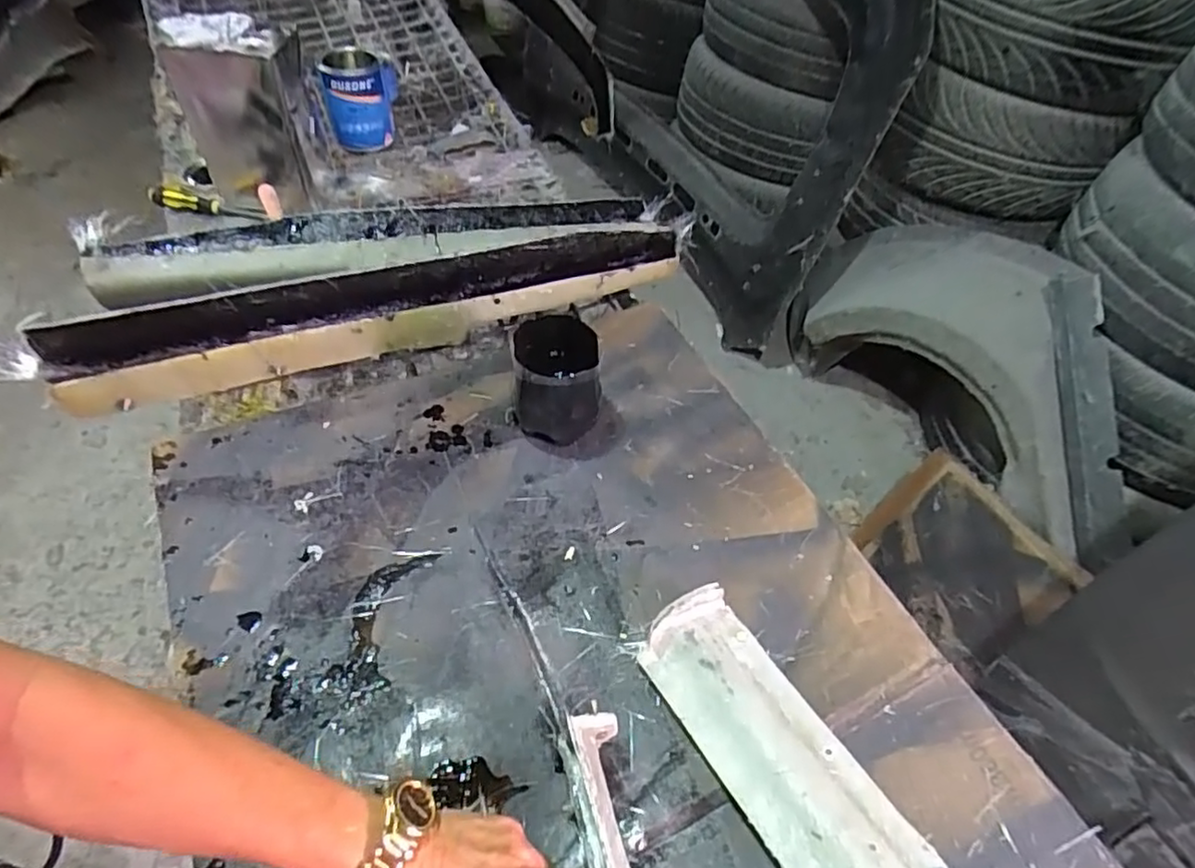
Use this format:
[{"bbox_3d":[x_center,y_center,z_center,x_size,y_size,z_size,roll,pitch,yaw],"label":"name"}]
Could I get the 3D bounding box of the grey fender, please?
[{"bbox_3d":[0.808,-0.154,1.426,0.286,0.423,0.919,-19,56,-17],"label":"grey fender"}]

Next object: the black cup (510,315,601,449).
[{"bbox_3d":[-0.046,-0.053,0.738,0.092,0.126,0.098,2,53,-2],"label":"black cup"}]

